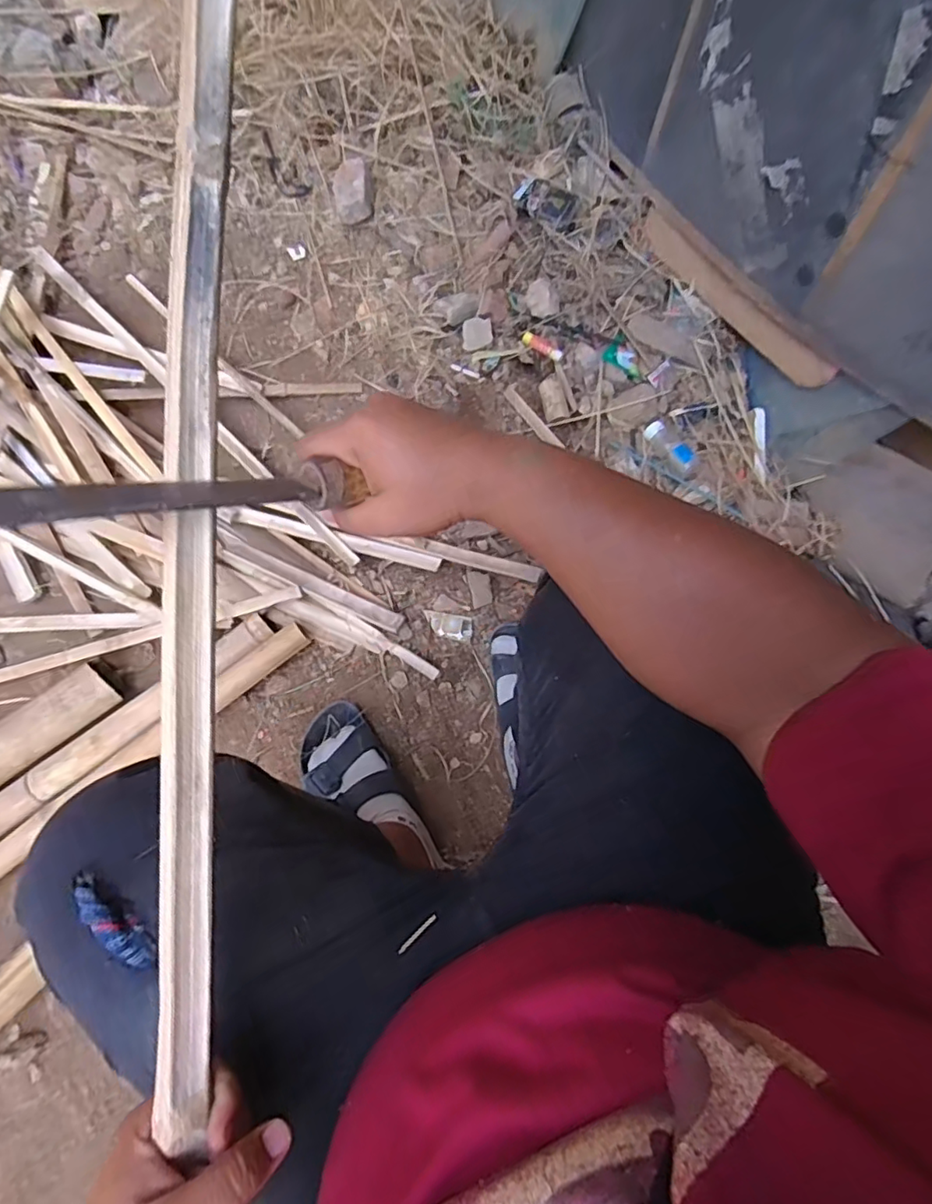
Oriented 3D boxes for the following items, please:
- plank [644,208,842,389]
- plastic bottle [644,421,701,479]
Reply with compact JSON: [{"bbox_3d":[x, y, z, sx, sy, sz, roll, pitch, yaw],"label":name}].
[{"bbox_3d":[0.385,-0.458,0.843,0.021,0.069,0.416,-25,64,-5],"label":"plank"},{"bbox_3d":[0.307,-0.228,0.855,0.039,0.030,0.099,-31,78,-6],"label":"plastic bottle"}]

